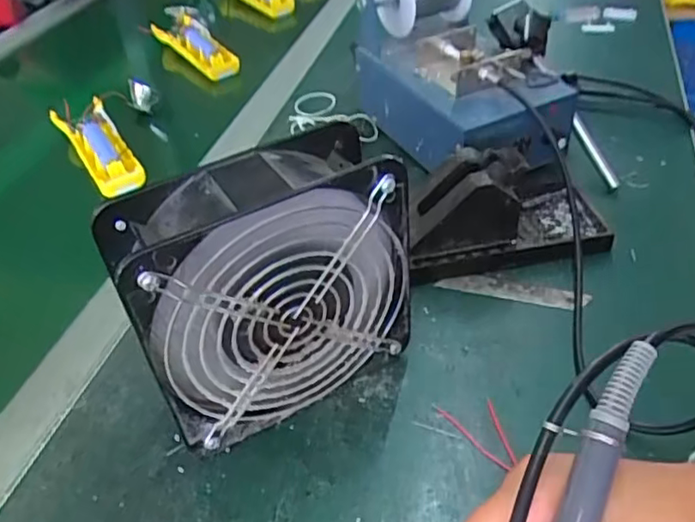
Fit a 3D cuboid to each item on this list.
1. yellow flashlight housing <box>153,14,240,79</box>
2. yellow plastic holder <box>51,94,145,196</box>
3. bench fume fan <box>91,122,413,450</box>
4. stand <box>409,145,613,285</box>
[{"bbox_3d":[-0.191,-0.273,0.800,0.050,0.036,0.166,-31,47,-27],"label":"yellow flashlight housing"},{"bbox_3d":[-0.245,-0.115,0.613,0.048,0.030,0.154,-24,44,-22],"label":"yellow plastic holder"},{"bbox_3d":[-0.040,0.019,0.344,0.146,0.150,0.057,-25,44,-22],"label":"bench fume fan"},{"bbox_3d":[0.111,-0.045,0.464,0.157,0.071,0.082,-10,41,-6],"label":"stand"}]

